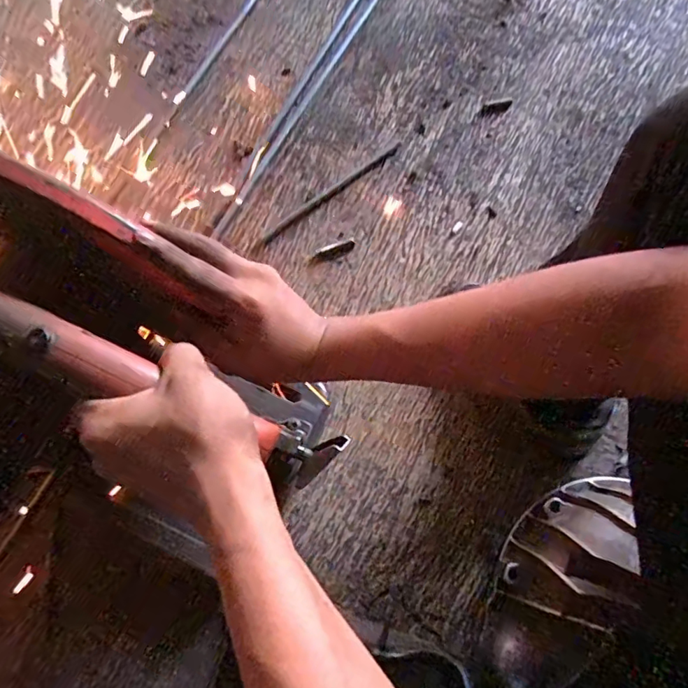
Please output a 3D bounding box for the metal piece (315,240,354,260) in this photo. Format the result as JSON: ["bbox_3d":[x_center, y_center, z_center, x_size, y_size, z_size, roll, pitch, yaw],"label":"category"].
[{"bbox_3d":[-0.013,-0.140,0.750,0.061,0.012,0.019,-20,75,-8],"label":"metal piece"}]

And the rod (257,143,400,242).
[{"bbox_3d":[-0.017,-0.237,0.787,0.268,0.007,0.017,-37,78,-12],"label":"rod"}]

